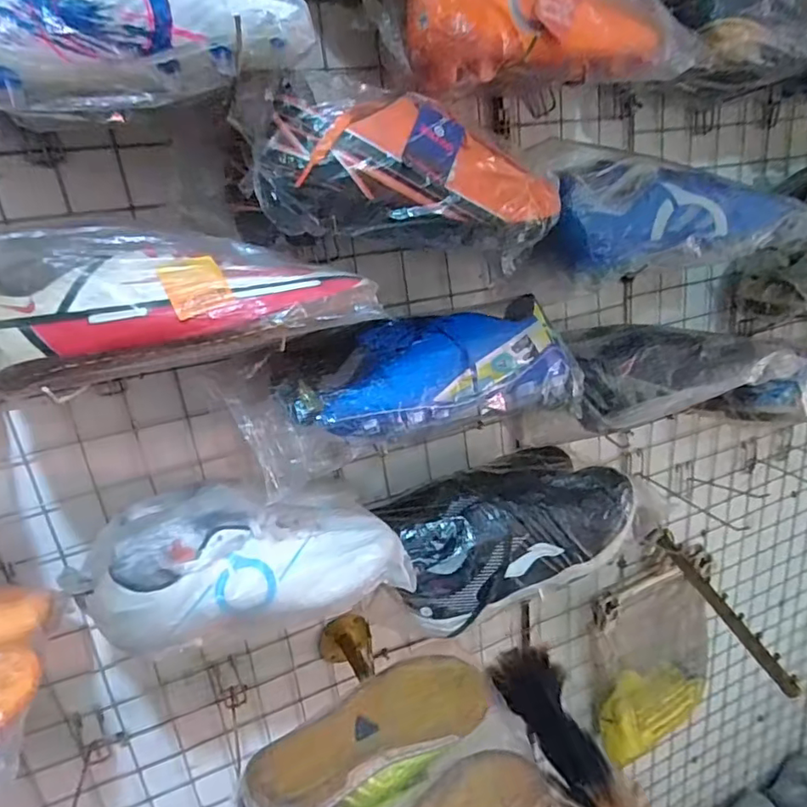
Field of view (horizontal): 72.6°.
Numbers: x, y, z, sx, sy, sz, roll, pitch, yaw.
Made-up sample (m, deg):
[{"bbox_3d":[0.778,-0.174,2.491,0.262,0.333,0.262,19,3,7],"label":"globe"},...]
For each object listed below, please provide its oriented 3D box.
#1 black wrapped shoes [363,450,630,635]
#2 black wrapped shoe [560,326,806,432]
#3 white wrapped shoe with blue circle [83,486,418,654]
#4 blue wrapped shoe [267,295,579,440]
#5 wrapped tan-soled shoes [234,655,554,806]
[{"bbox_3d":[0.107,0.136,0.602,0.245,0.104,0.148,-12,20,-17],"label":"black wrapped shoes"},{"bbox_3d":[0.313,-0.043,0.612,0.264,0.086,0.079,-8,19,-6],"label":"black wrapped shoe"},{"bbox_3d":[-0.134,0.127,0.484,0.257,0.095,0.120,-11,20,-15],"label":"white wrapped shoe with blue circle"},{"bbox_3d":[0.027,-0.030,0.508,0.280,0.089,0.089,-15,21,-24],"label":"blue wrapped shoe"},{"bbox_3d":[-0.011,0.336,0.493,0.278,0.086,0.183,-14,21,-22],"label":"wrapped tan-soled shoes"}]

